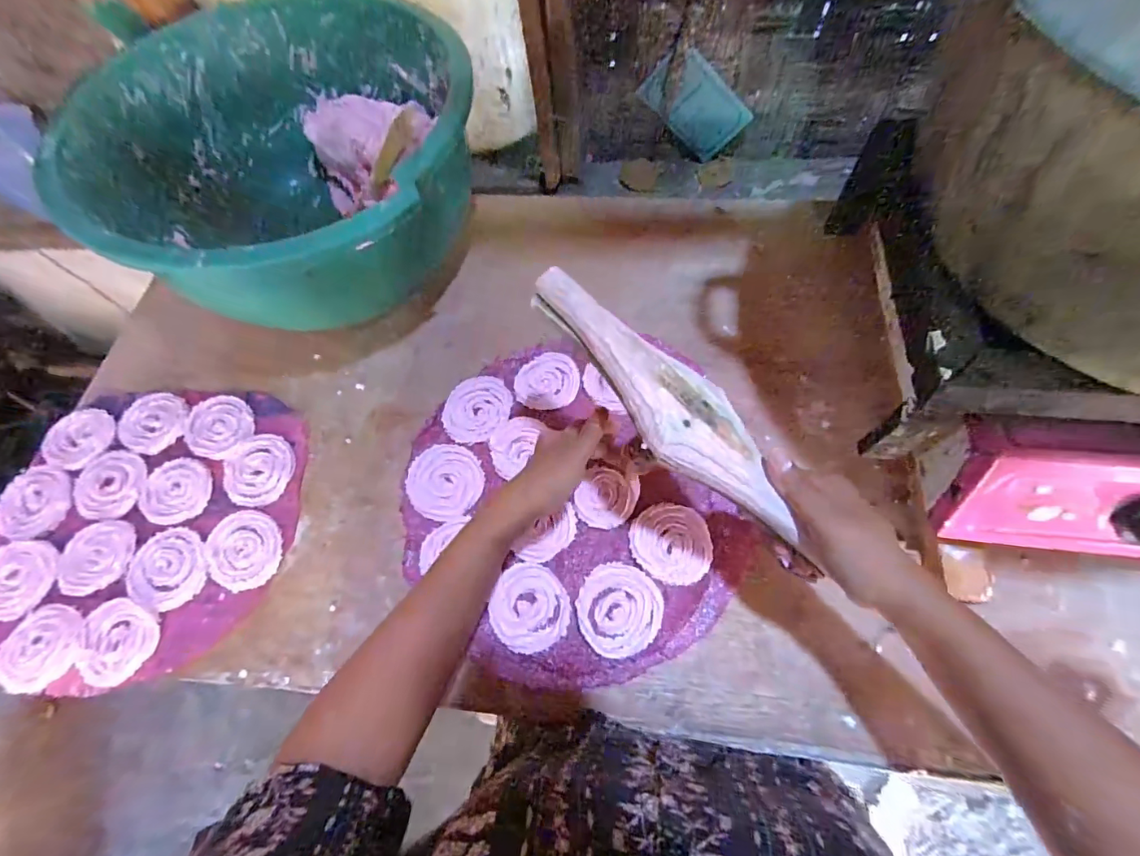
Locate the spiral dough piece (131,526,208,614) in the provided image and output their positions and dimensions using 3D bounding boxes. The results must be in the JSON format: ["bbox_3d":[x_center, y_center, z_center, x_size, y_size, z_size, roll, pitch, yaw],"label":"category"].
[{"bbox_3d":[-0.406,0.139,0.491,0.085,0.006,0.068,38,73,18],"label":"spiral dough piece"}]

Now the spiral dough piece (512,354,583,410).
[{"bbox_3d":[-0.026,-0.056,0.557,0.071,0.004,0.075,2,66,4],"label":"spiral dough piece"}]

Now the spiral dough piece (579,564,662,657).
[{"bbox_3d":[0.046,0.167,0.449,0.076,0.008,0.079,7,66,6],"label":"spiral dough piece"}]

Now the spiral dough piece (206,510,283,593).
[{"bbox_3d":[-0.331,0.123,0.497,0.069,0.007,0.084,-26,67,-8],"label":"spiral dough piece"}]

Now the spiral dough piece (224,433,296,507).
[{"bbox_3d":[-0.340,0.044,0.532,0.073,0.006,0.081,-11,65,-2],"label":"spiral dough piece"}]

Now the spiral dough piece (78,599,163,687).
[{"bbox_3d":[-0.435,0.203,0.463,0.073,0.015,0.074,2,66,4],"label":"spiral dough piece"}]

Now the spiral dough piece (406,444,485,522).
[{"bbox_3d":[-0.133,0.056,0.514,0.082,0.004,0.077,-1,65,3],"label":"spiral dough piece"}]

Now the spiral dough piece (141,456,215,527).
[{"bbox_3d":[-0.425,0.067,0.526,0.070,0.010,0.069,5,66,5],"label":"spiral dough piece"}]

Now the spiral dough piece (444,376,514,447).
[{"bbox_3d":[-0.106,-0.023,0.547,0.070,0.004,0.082,35,72,17],"label":"spiral dough piece"}]

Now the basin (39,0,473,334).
[{"bbox_3d":[-0.305,-0.315,0.594,0.418,0.194,0.406,-3,64,5],"label":"basin"}]

